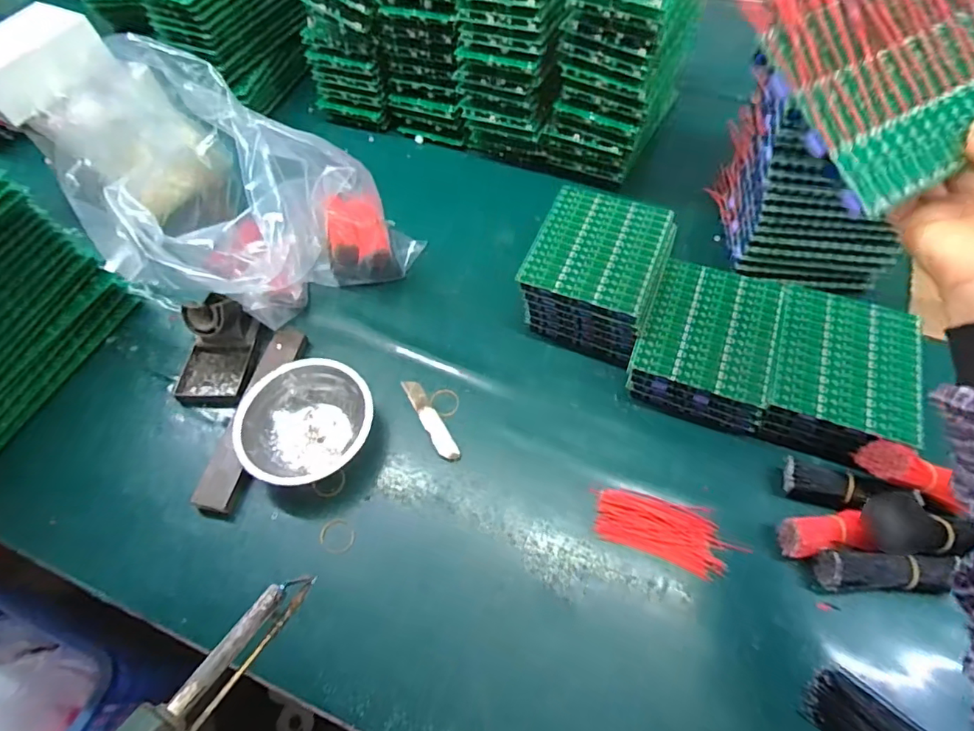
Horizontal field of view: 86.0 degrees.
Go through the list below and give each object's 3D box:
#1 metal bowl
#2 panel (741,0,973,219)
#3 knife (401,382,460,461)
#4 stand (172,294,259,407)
[{"bbox_3d":[-0.176,0.054,0.515,0.128,0.043,0.114,-26,61,-13],"label":"metal bowl"},{"bbox_3d":[0.231,-0.204,0.305,0.142,0.012,0.197,-28,89,-5],"label":"panel"},{"bbox_3d":[-0.058,0.054,0.529,0.019,0.004,0.099,-27,61,-13],"label":"knife"},{"bbox_3d":[-0.292,-0.021,0.551,0.074,0.060,0.114,2,59,4],"label":"stand"}]

